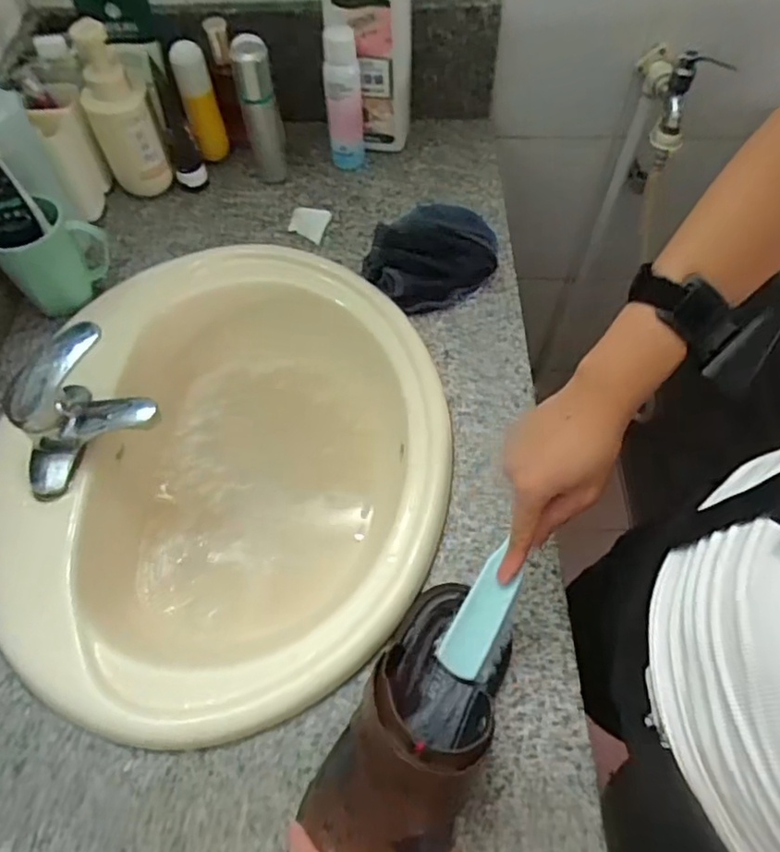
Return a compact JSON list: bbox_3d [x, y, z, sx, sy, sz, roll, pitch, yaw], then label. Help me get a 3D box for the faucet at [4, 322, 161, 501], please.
[{"bbox_3d":[-0.303,-0.012,0.600,0.133,0.101,0.114,-33,65,-16],"label":"faucet"}]

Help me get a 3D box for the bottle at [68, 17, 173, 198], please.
[{"bbox_3d":[-0.323,-0.371,0.759,0.071,0.201,0.067,-23,63,-12],"label":"bottle"}]

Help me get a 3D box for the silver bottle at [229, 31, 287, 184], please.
[{"bbox_3d":[-0.159,-0.386,0.780,0.043,0.174,0.038,-14,61,-7],"label":"silver bottle"}]

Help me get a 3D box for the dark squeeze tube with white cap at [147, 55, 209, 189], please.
[{"bbox_3d":[-0.268,-0.376,0.788,0.038,0.156,0.030,-19,38,-10],"label":"dark squeeze tube with white cap"}]

